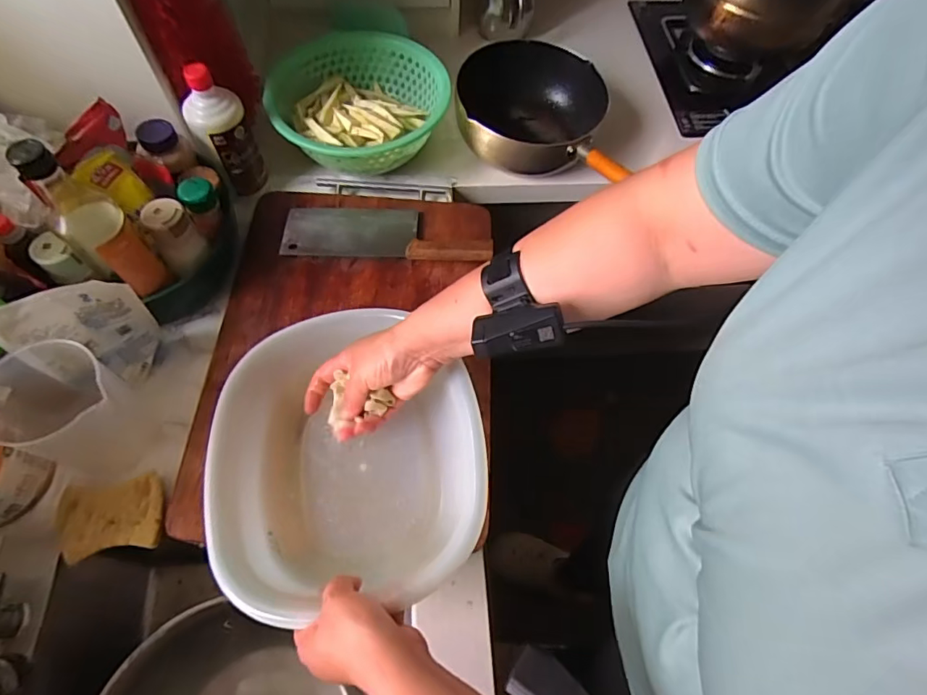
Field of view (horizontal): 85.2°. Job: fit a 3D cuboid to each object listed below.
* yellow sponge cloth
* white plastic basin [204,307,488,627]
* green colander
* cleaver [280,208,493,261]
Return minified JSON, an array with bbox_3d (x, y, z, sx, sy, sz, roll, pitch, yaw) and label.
[{"bbox_3d":[-0.380,0.180,0.539,0.109,0.028,0.078,-10,64,-8],"label":"yellow sponge cloth"},{"bbox_3d":[-0.122,0.107,0.515,0.258,0.098,0.287,-13,64,-10],"label":"white plastic basin"},{"bbox_3d":[-0.158,-0.384,0.789,0.259,0.079,0.281,1,63,-2],"label":"green colander"},{"bbox_3d":[-0.108,-0.165,0.713,0.286,0.021,0.089,3,63,-2],"label":"cleaver"}]

